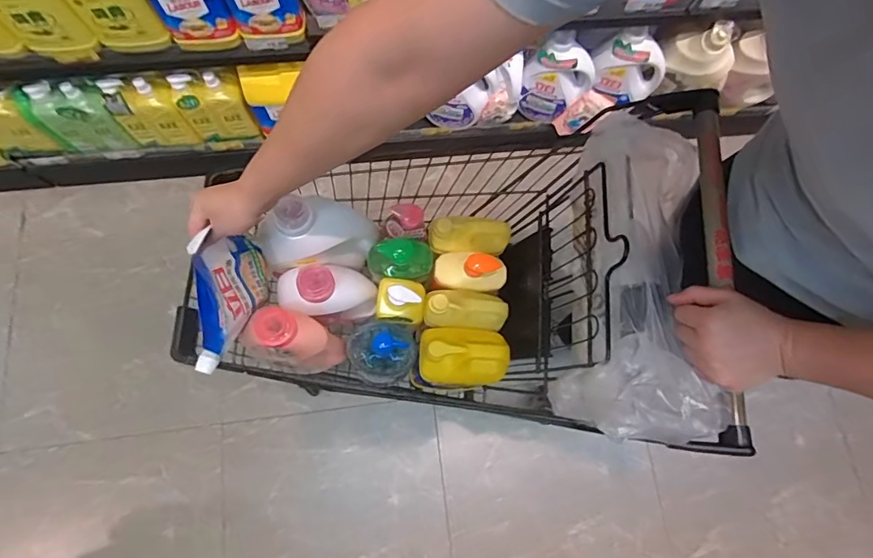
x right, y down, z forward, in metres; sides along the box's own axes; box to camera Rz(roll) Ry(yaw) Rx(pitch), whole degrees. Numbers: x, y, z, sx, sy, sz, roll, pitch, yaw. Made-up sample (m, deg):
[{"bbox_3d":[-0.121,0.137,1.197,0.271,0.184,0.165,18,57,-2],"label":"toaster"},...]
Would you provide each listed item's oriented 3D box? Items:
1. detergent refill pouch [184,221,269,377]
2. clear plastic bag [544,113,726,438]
[{"bbox_3d":[-0.293,0.019,0.701,0.063,0.213,0.184,-12,98,6],"label":"detergent refill pouch"},{"bbox_3d":[0.271,-0.016,0.611,0.147,0.118,0.420,9,75,0],"label":"clear plastic bag"}]

